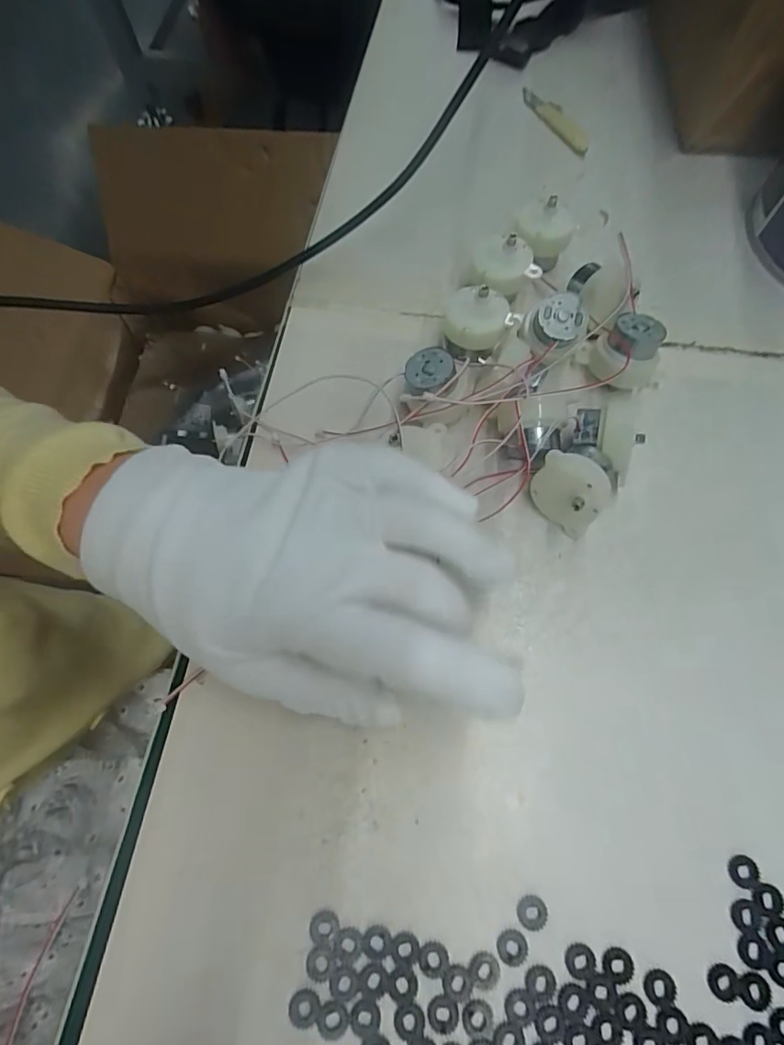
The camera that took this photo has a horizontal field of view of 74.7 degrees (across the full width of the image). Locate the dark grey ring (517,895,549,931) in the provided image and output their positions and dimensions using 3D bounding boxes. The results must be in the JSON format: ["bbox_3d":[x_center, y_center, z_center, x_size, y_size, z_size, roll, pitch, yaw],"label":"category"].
[{"bbox_3d":[0.051,0.142,0.186,0.010,0.004,0.011,0,69,1],"label":"dark grey ring"}]

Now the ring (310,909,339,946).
[{"bbox_3d":[-0.024,0.146,0.184,0.010,0.004,0.010,0,69,1],"label":"ring"}]

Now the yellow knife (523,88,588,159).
[{"bbox_3d":[0.112,-0.277,0.351,0.016,0.008,0.080,-19,70,-7],"label":"yellow knife"}]

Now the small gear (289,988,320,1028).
[{"bbox_3d":[-0.030,0.167,0.176,0.011,0.004,0.011,0,69,1],"label":"small gear"}]

